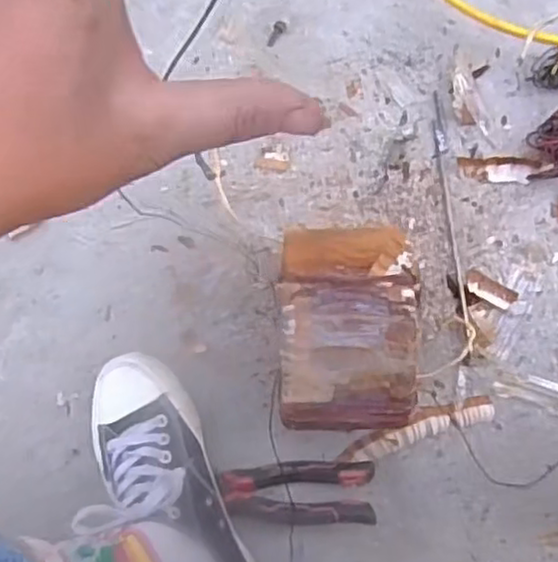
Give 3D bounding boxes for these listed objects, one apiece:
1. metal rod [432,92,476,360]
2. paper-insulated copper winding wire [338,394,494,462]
[{"bbox_3d":[0.168,-0.057,0.673,0.012,0.006,0.260,-6,83,2],"label":"metal rod"},{"bbox_3d":[0.126,0.136,0.640,0.146,0.011,0.027,-19,82,1],"label":"paper-insulated copper winding wire"}]

